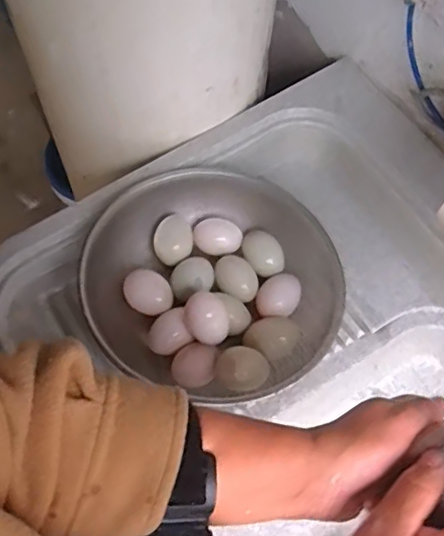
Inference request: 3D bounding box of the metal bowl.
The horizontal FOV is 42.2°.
[{"bbox_3d":[-0.003,0.011,0.643,0.267,0.071,0.262,1,64,-2],"label":"metal bowl"}]

